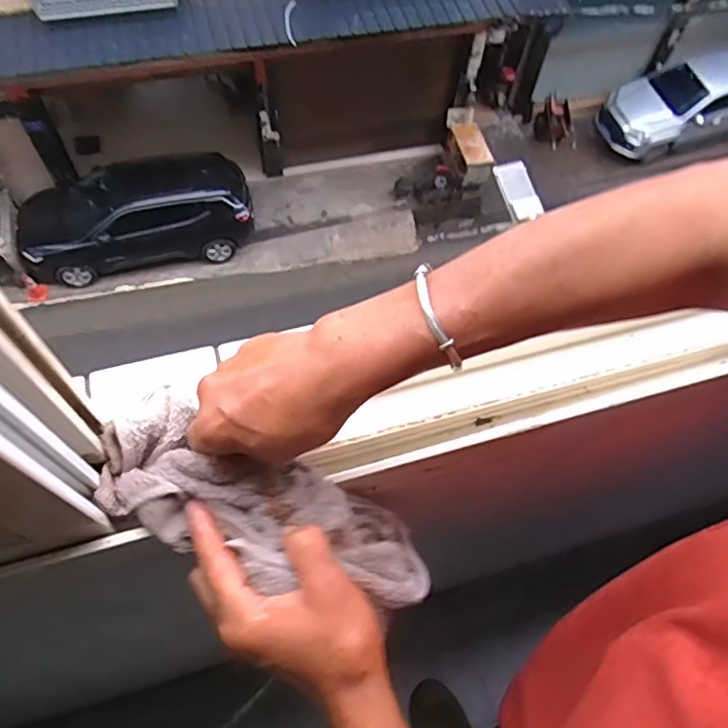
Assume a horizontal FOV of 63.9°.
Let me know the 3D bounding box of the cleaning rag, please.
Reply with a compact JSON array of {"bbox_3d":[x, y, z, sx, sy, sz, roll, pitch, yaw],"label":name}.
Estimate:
[{"bbox_3d":[-0.058,0.099,0.388,0.239,0.077,0.090,24,61,-5],"label":"cleaning rag"}]

